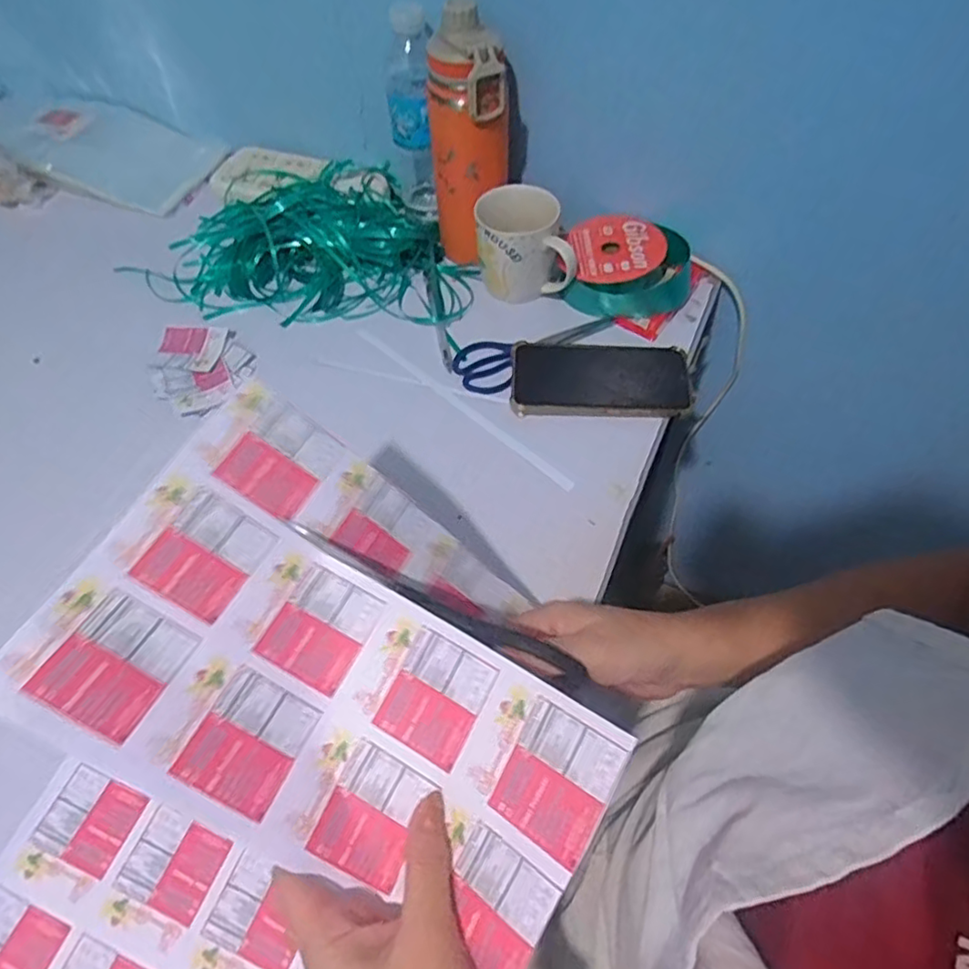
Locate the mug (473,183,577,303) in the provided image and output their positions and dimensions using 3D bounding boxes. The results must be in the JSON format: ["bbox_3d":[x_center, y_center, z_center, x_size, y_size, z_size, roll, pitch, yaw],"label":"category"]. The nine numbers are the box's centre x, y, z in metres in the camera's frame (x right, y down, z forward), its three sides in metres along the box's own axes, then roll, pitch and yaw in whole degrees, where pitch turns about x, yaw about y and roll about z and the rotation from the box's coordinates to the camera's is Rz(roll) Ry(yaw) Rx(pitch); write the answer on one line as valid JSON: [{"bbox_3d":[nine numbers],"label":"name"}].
[{"bbox_3d":[0.042,-0.241,0.642,0.103,0.095,0.083,5,58,3],"label":"mug"}]

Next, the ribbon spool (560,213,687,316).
[{"bbox_3d":[0.149,-0.227,0.650,0.134,0.054,0.114,13,59,8],"label":"ribbon spool"}]

